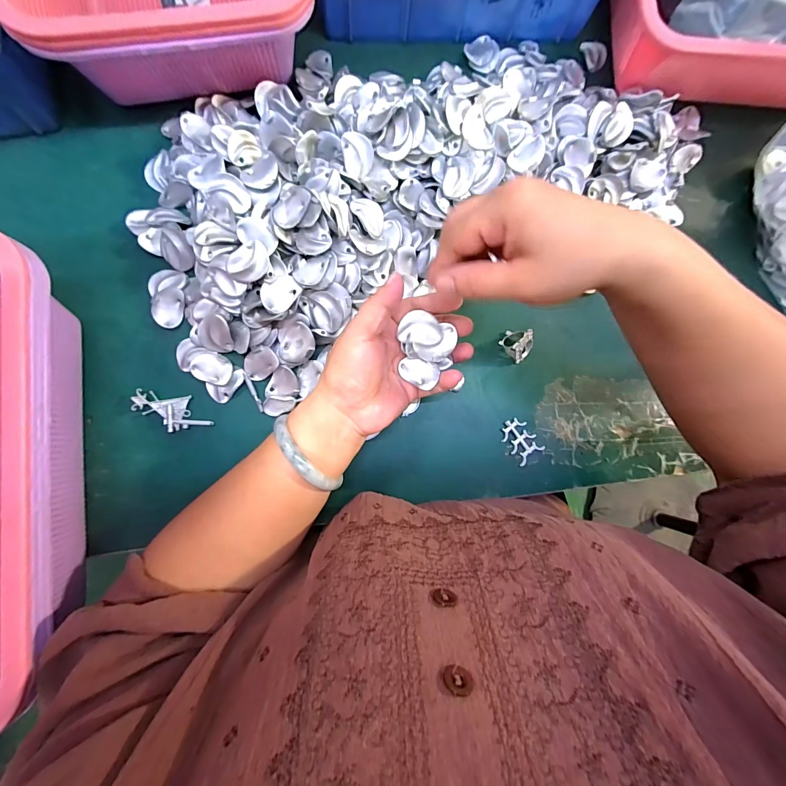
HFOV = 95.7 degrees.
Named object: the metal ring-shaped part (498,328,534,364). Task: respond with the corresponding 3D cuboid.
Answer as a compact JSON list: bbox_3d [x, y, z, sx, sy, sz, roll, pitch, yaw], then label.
[{"bbox_3d":[0.116,-0.045,0.328,0.028,0.025,0.025,36,81,-1],"label":"metal ring-shaped part"}]

